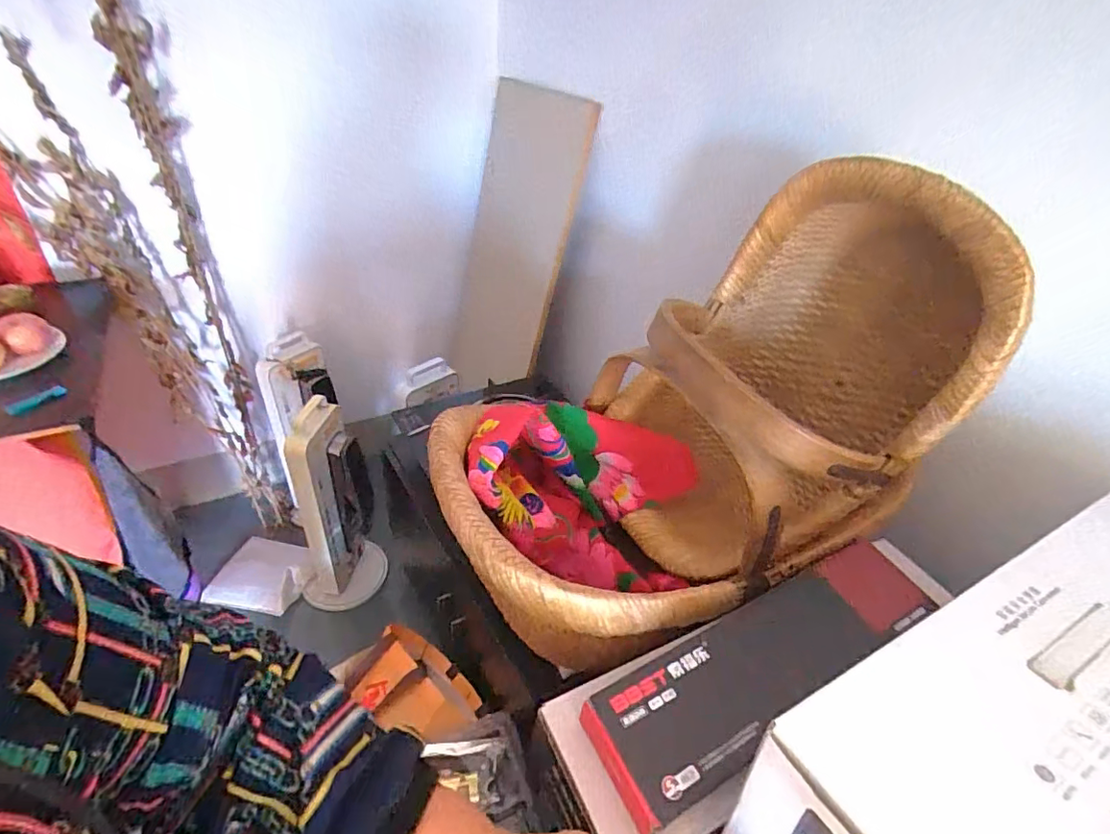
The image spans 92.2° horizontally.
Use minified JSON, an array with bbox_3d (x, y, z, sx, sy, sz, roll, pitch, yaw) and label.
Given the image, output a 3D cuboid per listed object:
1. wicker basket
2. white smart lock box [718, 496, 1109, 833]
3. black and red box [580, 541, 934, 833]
[{"bbox_3d":[0.182,-0.024,0.603,0.615,0.447,0.337,-14,42,-23],"label":"wicker basket"},{"bbox_3d":[0.340,0.229,0.414,0.452,0.197,0.144,-18,44,-27],"label":"white smart lock box"},{"bbox_3d":[0.208,0.235,0.521,0.389,0.063,0.102,-18,44,-28],"label":"black and red box"}]

